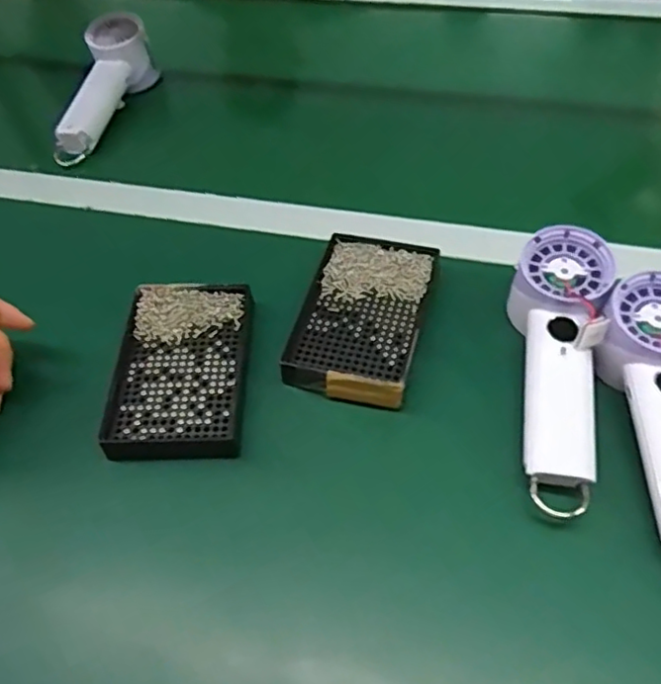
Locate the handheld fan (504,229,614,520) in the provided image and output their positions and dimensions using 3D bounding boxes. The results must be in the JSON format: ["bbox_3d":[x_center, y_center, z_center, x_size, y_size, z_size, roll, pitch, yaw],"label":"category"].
[{"bbox_3d":[0.152,0.016,0.424,0.066,0.046,0.198,5,67,9],"label":"handheld fan"}]

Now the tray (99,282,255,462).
[{"bbox_3d":[-0.105,0.016,0.455,0.093,0.020,0.136,-2,52,4],"label":"tray"}]

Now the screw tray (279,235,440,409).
[{"bbox_3d":[0.024,-0.023,0.471,0.085,0.018,0.143,11,54,13],"label":"screw tray"}]

